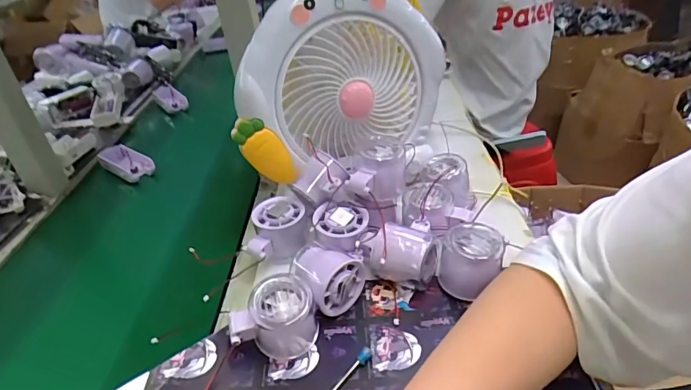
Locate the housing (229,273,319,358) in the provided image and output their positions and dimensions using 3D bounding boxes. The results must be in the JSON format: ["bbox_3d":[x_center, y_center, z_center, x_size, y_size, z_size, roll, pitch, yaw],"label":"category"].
[{"bbox_3d":[-0.065,0.111,0.420,0.073,0.061,0.048,-7,32,-2],"label":"housing"}]

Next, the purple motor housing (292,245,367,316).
[{"bbox_3d":[-0.015,0.081,0.467,0.065,0.051,0.061,-27,38,-29],"label":"purple motor housing"}]

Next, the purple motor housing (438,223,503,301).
[{"bbox_3d":[0.124,0.066,0.460,0.058,0.057,0.055,-4,32,3],"label":"purple motor housing"}]

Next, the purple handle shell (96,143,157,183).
[{"bbox_3d":[-0.360,-0.054,0.750,0.101,0.025,0.046,23,43,16],"label":"purple handle shell"}]

